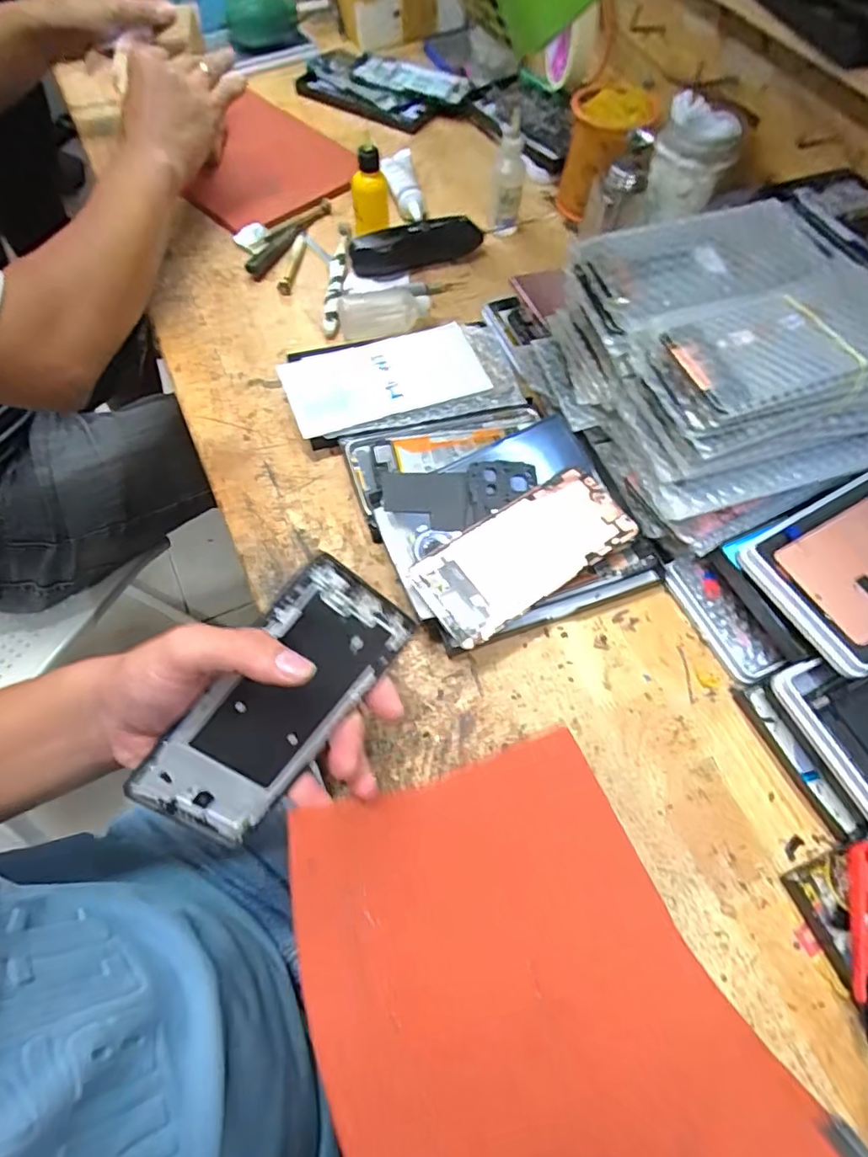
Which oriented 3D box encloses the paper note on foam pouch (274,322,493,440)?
[{"bbox_3d":[-0.044,-0.173,0.489,0.163,0.009,0.083,-17,69,-7],"label":"paper note on foam pouch"}]

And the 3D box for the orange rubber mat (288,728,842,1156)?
[{"bbox_3d":[0.049,0.194,0.261,0.192,0.031,0.237,-9,37,-28],"label":"orange rubber mat"}]

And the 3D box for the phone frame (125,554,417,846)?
[{"bbox_3d":[-0.083,0.068,0.302,0.067,0.004,0.158,40,89,-22],"label":"phone frame"}]

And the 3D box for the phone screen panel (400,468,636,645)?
[{"bbox_3d":[0.062,-0.018,0.388,0.150,0.006,0.067,-32,74,-14],"label":"phone screen panel"}]

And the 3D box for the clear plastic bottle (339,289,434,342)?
[{"bbox_3d":[-0.046,-0.252,0.545,0.086,0.029,0.038,-5,62,-6],"label":"clear plastic bottle"}]

